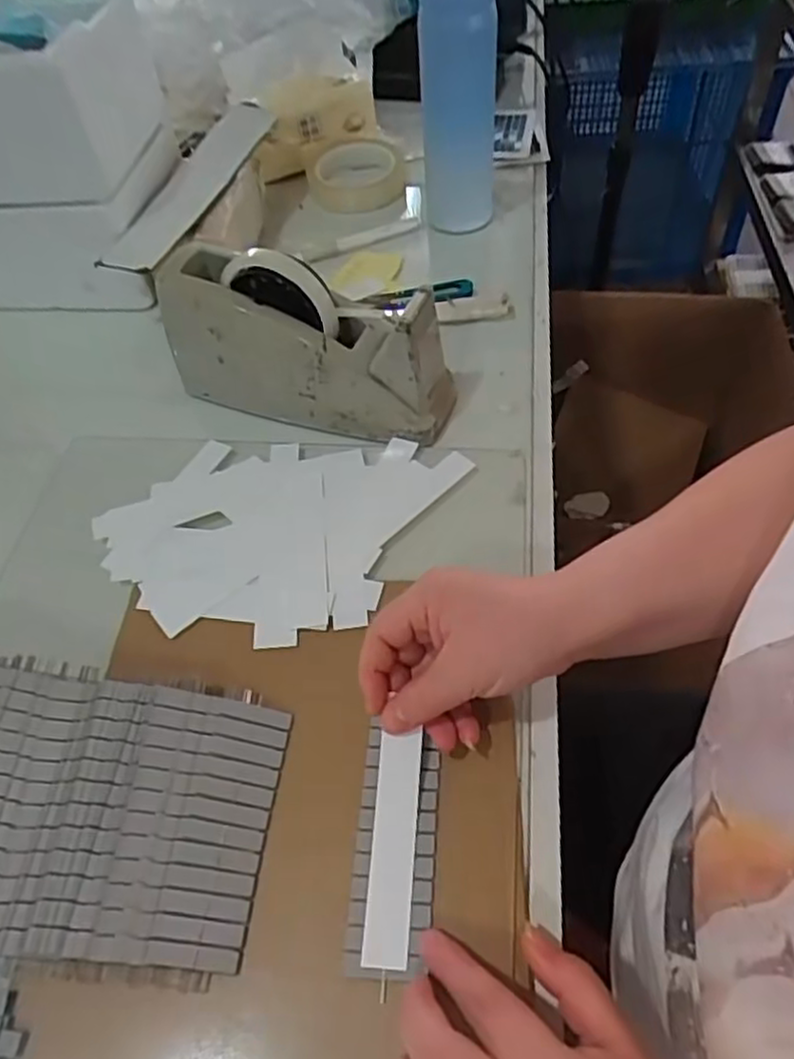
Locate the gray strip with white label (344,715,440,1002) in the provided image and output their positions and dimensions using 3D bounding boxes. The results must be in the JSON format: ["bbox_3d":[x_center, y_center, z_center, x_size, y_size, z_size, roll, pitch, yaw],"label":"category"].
[{"bbox_3d":[-0.001,0.157,0.352,0.039,0.005,0.112,2,54,7],"label":"gray strip with white label"}]

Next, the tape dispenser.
[{"bbox_3d":[-0.068,-0.139,0.520,0.213,0.105,0.066,13,55,15],"label":"tape dispenser"}]

